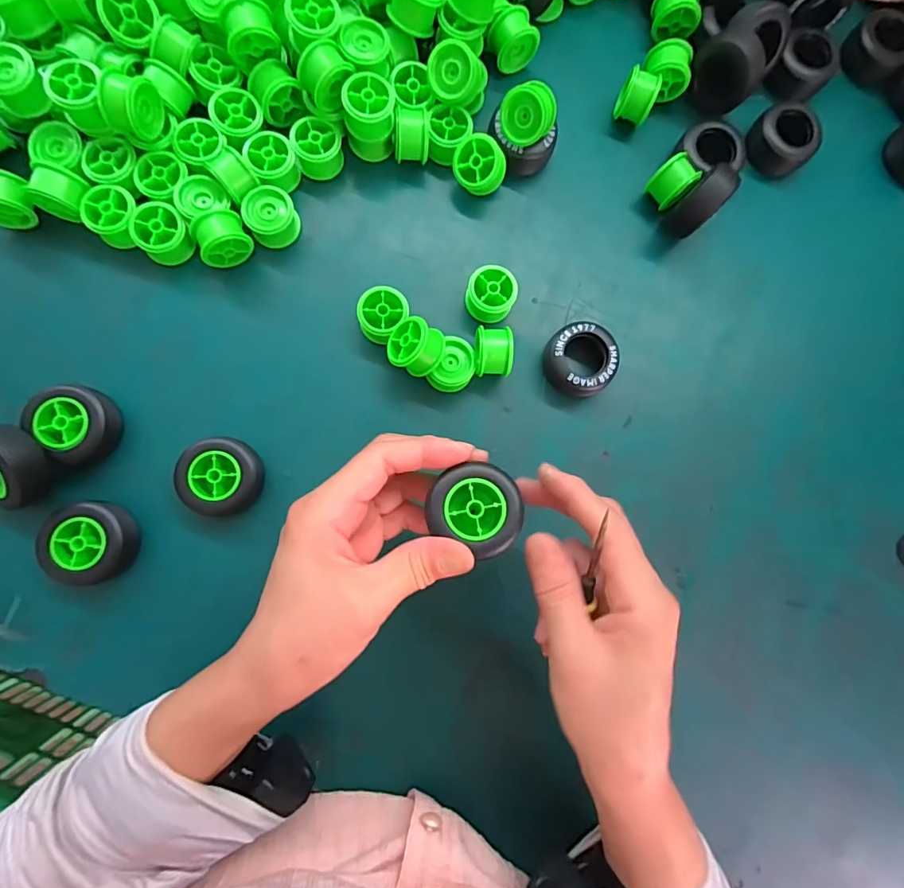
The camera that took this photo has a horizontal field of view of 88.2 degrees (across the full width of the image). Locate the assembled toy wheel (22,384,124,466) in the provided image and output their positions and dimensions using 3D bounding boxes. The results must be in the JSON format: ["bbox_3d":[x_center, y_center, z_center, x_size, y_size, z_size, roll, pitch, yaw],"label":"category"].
[{"bbox_3d":[-0.233,-0.014,0.291,0.047,0.022,0.042,45,83,1],"label":"assembled toy wheel"}]

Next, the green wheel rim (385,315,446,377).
[{"bbox_3d":[-0.026,-0.065,0.307,0.036,0.023,0.036,37,98,35],"label":"green wheel rim"}]

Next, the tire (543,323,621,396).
[{"bbox_3d":[0.090,-0.059,0.330,0.049,0.022,0.050,0,84,-4],"label":"tire"}]

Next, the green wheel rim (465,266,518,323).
[{"bbox_3d":[0.027,-0.105,0.331,0.033,0.027,0.032,0,84,-4],"label":"green wheel rim"}]

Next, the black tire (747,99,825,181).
[{"bbox_3d":[0.254,-0.234,0.362,0.040,0.031,0.049,-44,89,-7],"label":"black tire"}]

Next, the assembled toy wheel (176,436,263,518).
[{"bbox_3d":[-0.147,0.021,0.297,0.046,0.023,0.047,0,84,-4],"label":"assembled toy wheel"}]

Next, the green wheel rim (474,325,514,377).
[{"bbox_3d":[0.026,-0.061,0.318,0.025,0.034,0.029,0,84,-4],"label":"green wheel rim"}]

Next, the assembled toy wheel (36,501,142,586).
[{"bbox_3d":[-0.223,0.061,0.285,0.049,0.020,0.049,0,84,-4],"label":"assembled toy wheel"}]

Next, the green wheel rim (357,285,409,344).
[{"bbox_3d":[-0.048,-0.088,0.321,0.030,0.026,0.034,39,83,1],"label":"green wheel rim"}]

